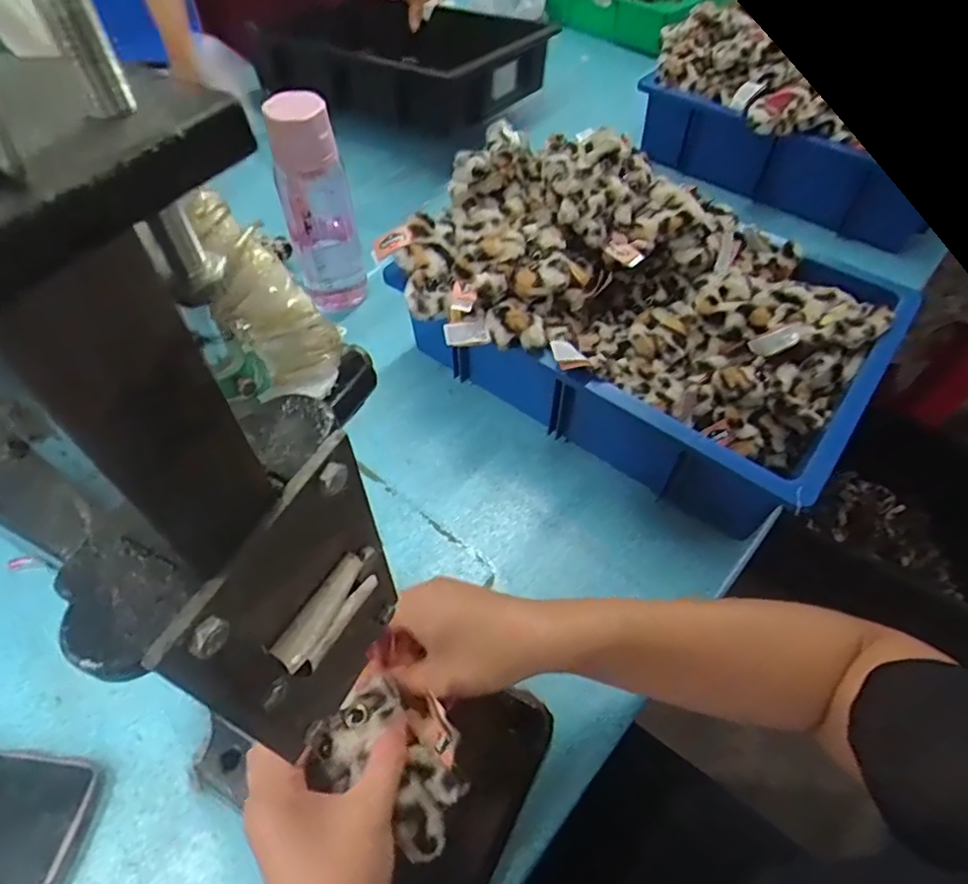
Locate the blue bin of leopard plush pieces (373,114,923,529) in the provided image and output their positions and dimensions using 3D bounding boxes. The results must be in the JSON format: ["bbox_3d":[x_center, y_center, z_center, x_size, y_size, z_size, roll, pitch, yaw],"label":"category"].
[{"bbox_3d":[0.161,-0.150,0.615,0.446,0.175,0.316,24,56,17],"label":"blue bin of leopard plush pieces"}]

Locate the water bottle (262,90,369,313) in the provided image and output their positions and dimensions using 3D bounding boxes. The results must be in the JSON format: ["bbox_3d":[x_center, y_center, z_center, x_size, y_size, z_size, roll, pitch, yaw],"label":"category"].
[{"bbox_3d":[-0.187,-0.266,0.670,0.071,0.216,0.079,-16,54,-12],"label":"water bottle"}]

